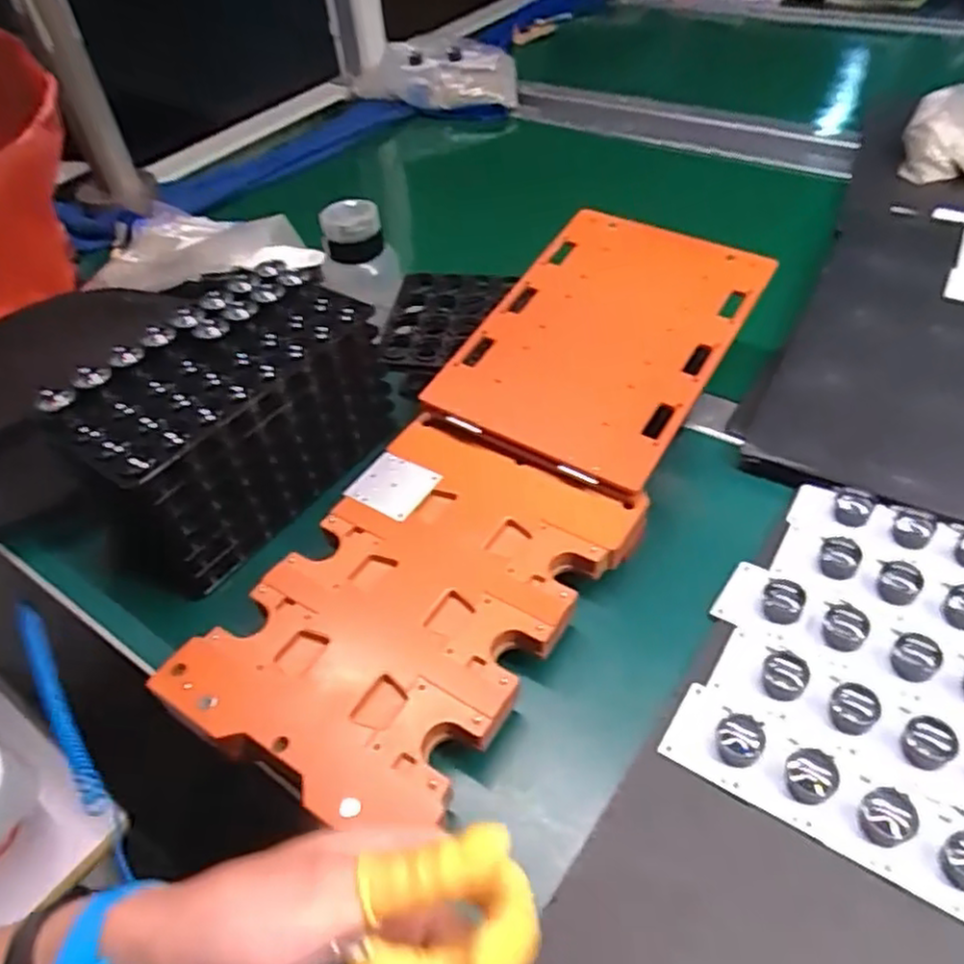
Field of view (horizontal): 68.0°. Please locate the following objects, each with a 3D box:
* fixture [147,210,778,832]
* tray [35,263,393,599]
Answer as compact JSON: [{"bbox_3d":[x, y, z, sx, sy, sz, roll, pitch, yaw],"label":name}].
[{"bbox_3d":[0.023,-0.016,0.456,0.167,0.075,0.459,23,53,26],"label":"fixture"},{"bbox_3d":[-0.161,-0.043,0.469,0.098,0.117,0.196,23,53,25],"label":"tray"}]

